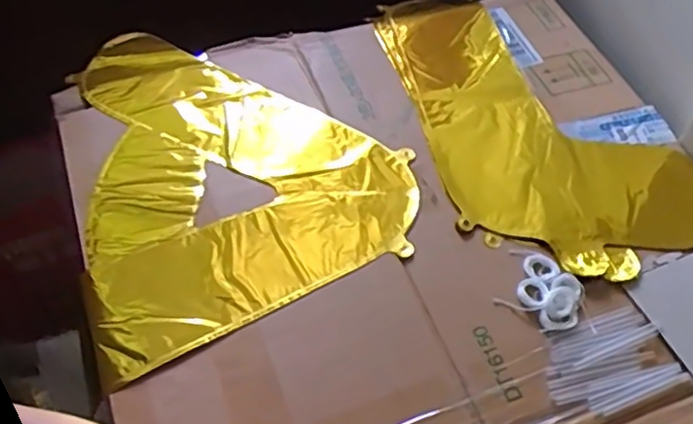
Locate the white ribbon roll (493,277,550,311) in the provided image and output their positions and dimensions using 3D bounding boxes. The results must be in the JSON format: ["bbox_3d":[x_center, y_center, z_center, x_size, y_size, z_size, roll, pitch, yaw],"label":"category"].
[{"bbox_3d":[0.147,0.070,0.553,0.043,0.009,0.028,-28,61,-21],"label":"white ribbon roll"}]

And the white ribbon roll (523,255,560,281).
[{"bbox_3d":[0.166,0.047,0.570,0.028,0.005,0.027,2,55,-2],"label":"white ribbon roll"}]

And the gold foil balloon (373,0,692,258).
[{"bbox_3d":[0.193,-0.113,0.689,0.247,0.006,0.378,-10,56,-10],"label":"gold foil balloon"}]

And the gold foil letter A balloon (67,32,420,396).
[{"bbox_3d":[-0.112,-0.055,0.629,0.286,0.010,0.357,-17,58,-15],"label":"gold foil letter A balloon"}]

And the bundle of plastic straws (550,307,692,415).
[{"bbox_3d":[0.205,0.118,0.528,0.105,0.006,0.069,-17,57,-15],"label":"bundle of plastic straws"}]

